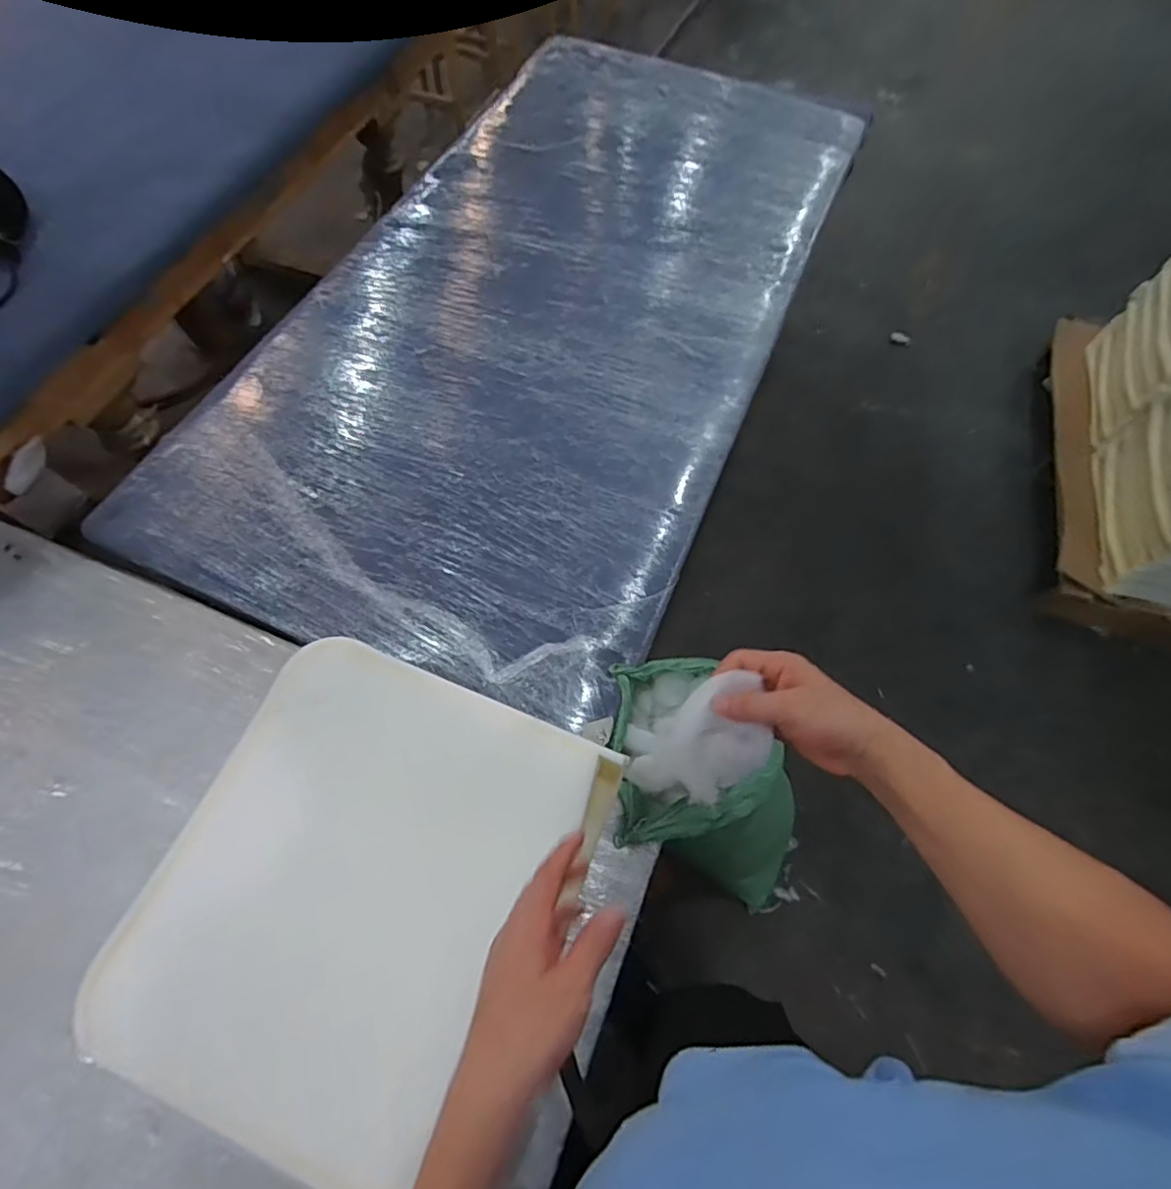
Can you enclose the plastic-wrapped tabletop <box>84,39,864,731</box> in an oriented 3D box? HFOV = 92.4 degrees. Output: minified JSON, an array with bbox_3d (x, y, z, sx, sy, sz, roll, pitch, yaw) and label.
[{"bbox_3d":[-0.073,-0.621,1.133,0.912,0.034,1.637,21,67,10],"label":"plastic-wrapped tabletop"}]

